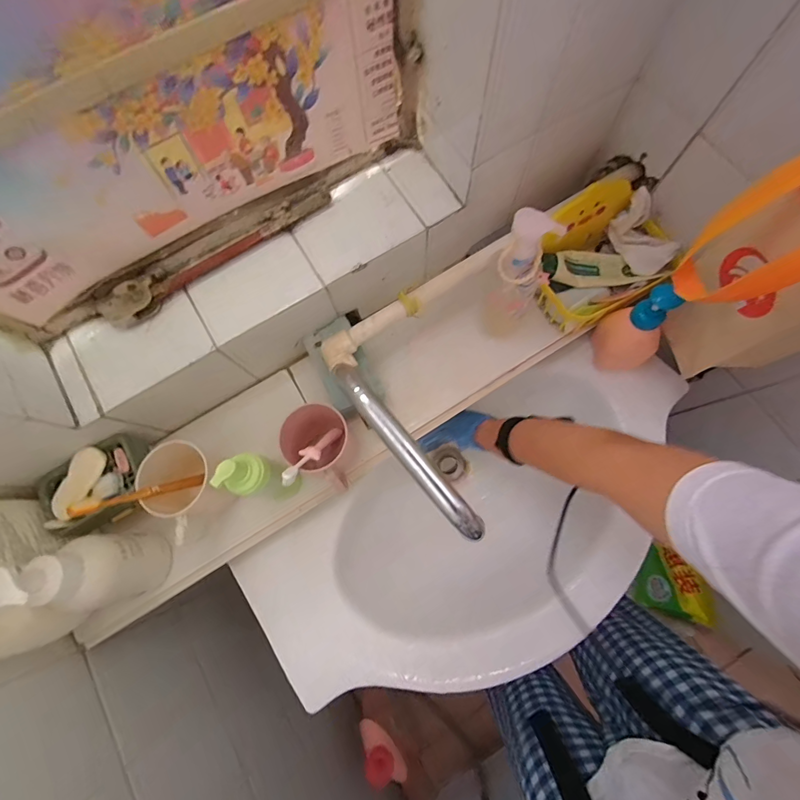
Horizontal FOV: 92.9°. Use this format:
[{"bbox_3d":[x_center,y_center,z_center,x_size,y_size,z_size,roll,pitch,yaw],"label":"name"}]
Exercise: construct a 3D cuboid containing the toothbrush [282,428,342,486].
[{"bbox_3d":[-0.109,0.064,0.458,0.024,0.110,0.017,28,122,9],"label":"toothbrush"}]

